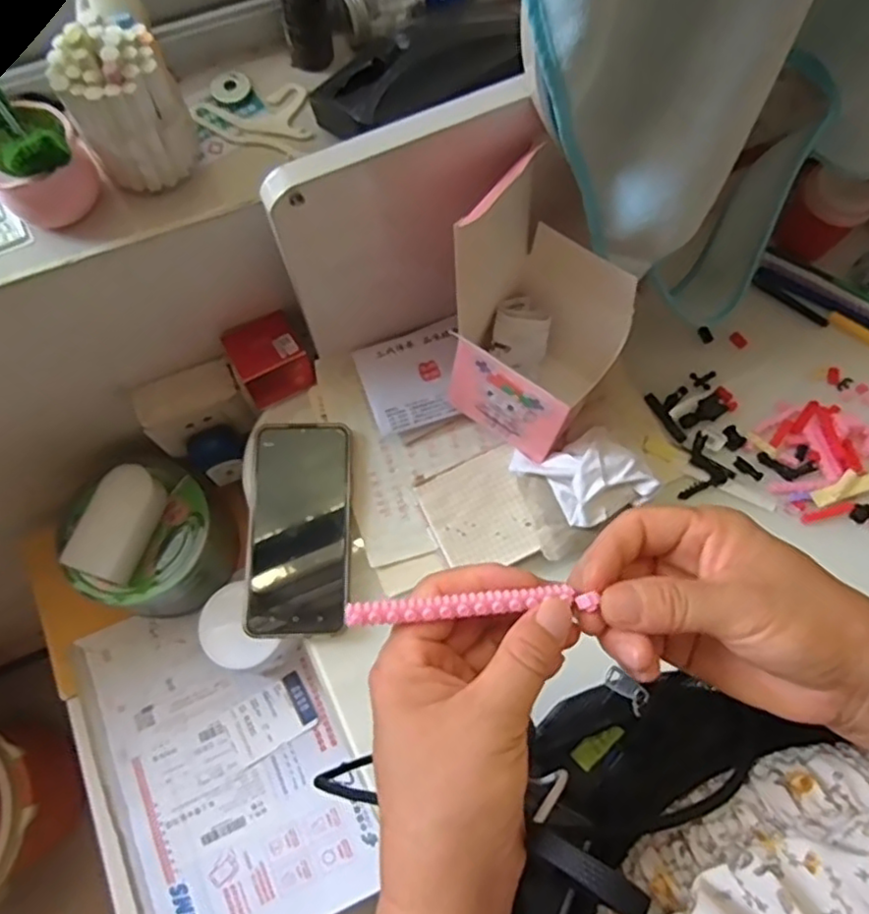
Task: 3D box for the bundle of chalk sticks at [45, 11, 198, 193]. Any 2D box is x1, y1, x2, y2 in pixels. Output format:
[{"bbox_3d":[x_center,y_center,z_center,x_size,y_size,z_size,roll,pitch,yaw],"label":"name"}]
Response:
[{"bbox_3d":[-0.176,-0.200,0.377,0.058,0.077,0.049,-31,75,-11],"label":"bundle of chalk sticks"}]

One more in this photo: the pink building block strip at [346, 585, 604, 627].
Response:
[{"bbox_3d":[0.013,0.057,0.257,0.094,0.005,0.009,-4,72,-7],"label":"pink building block strip"}]

